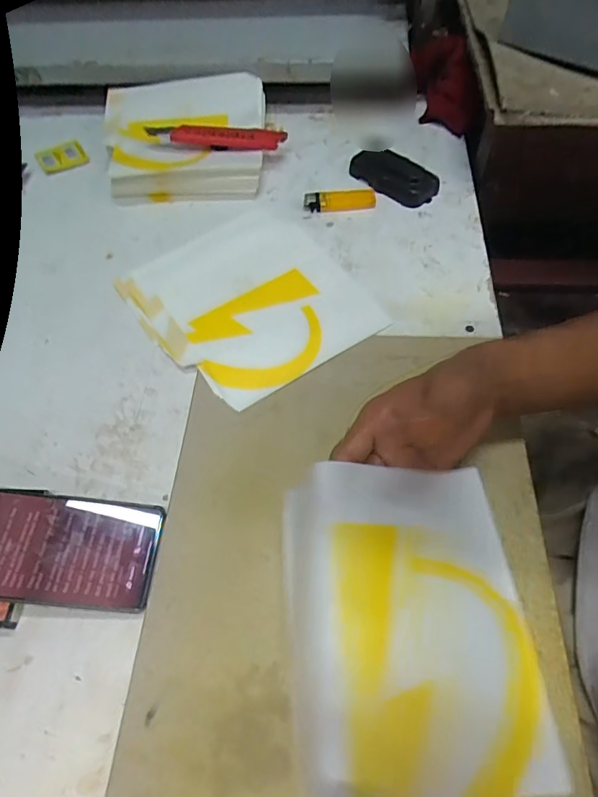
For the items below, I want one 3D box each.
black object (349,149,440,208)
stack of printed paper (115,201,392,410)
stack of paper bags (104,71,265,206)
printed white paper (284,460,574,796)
[{"bbox_3d":[0.109,-0.262,0.540,0.104,0.026,0.055,35,68,21],"label":"black object"},{"bbox_3d":[-0.056,-0.106,0.464,0.194,0.011,0.227,-32,63,-14],"label":"stack of printed paper"},{"bbox_3d":[-0.140,-0.311,0.556,0.190,0.071,0.158,-6,59,1],"label":"stack of paper bags"},{"bbox_3d":[0.063,0.121,0.260,0.138,0.013,0.167,4,62,-13],"label":"printed white paper"}]

